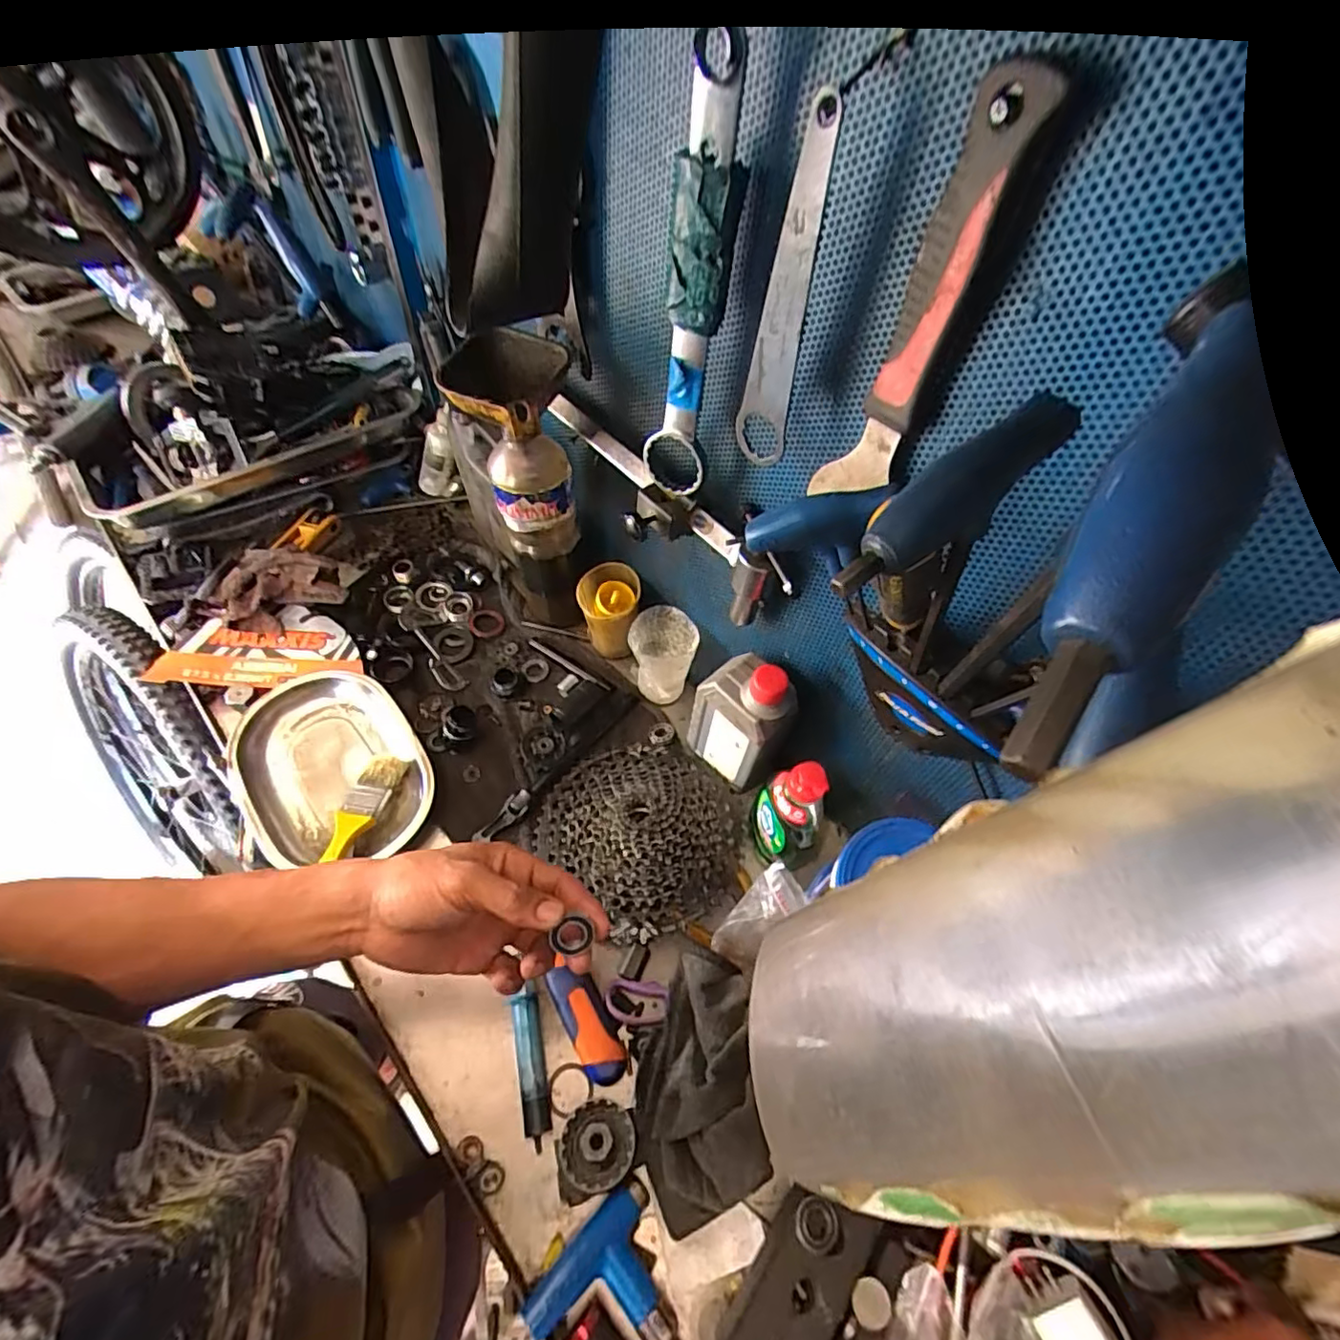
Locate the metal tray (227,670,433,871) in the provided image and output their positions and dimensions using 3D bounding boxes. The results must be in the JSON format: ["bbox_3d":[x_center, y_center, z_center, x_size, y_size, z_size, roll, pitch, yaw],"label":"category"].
[{"bbox_3d":[-0.334,0.090,0.594,0.159,0.039,0.208,-25,61,-20],"label":"metal tray"}]

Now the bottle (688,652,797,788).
[{"bbox_3d":[0.063,0.043,0.566,0.048,0.158,0.083,-38,66,-26],"label":"bottle"}]

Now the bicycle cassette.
[{"bbox_3d":[-0.026,0.146,0.573,0.185,0.047,0.190,-36,65,-26],"label":"bicycle cassette"}]

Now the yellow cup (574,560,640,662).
[{"bbox_3d":[-0.067,-0.063,0.678,0.063,0.095,0.062,4,55,-2],"label":"yellow cup"}]

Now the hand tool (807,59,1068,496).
[{"bbox_3d":[0.121,-0.168,0.311,0.043,0.204,0.017,40,61,21],"label":"hand tool"}]

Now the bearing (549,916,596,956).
[{"bbox_3d":[-0.062,0.160,0.369,0.023,0.023,0.007,-12,23,-14],"label":"bearing"}]

